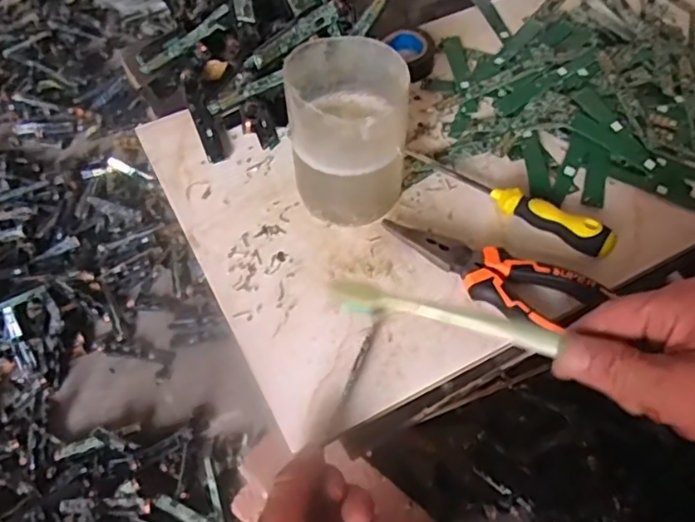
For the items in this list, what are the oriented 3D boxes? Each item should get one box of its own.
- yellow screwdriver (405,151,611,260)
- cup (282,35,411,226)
[{"bbox_3d":[0.109,-0.045,0.423,0.151,0.023,0.018,30,61,20],"label":"yellow screwdriver"},{"bbox_3d":[0.000,-0.084,0.405,0.076,0.093,0.080,0,55,0],"label":"cup"}]

